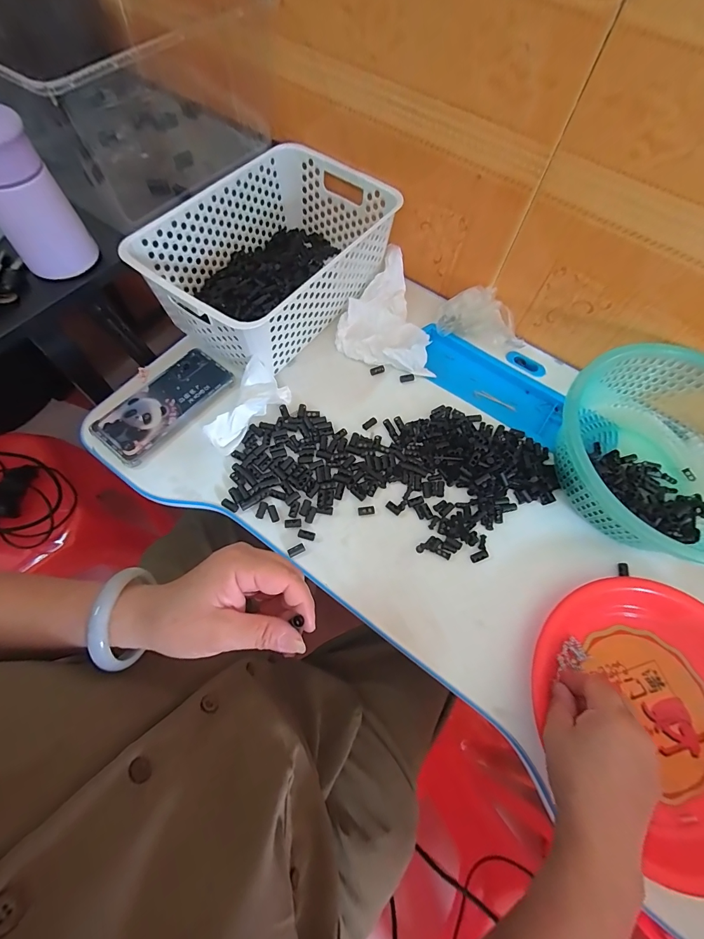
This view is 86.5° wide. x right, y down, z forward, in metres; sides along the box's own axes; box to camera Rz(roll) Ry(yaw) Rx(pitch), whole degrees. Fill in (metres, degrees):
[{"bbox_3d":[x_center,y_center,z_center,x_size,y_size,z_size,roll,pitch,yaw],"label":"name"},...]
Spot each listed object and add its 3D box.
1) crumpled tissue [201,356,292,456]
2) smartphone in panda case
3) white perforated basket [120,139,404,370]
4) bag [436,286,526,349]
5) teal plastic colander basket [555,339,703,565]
[{"bbox_3d":[-0.124,-0.074,0.433,0.045,0.044,0.111,38,69,13],"label":"crumpled tissue"},{"bbox_3d":[-0.224,-0.080,0.453,0.072,0.011,0.161,38,70,13],"label":"smartphone in panda case"},{"bbox_3d":[-0.098,-0.277,0.486,0.201,0.100,0.305,35,69,12],"label":"white perforated basket"},{"bbox_3d":[0.179,-0.203,0.504,0.112,0.049,0.057,28,68,9],"label":"bag"},{"bbox_3d":[0.341,-0.017,0.404,0.208,0.082,0.231,-24,69,-13],"label":"teal plastic colander basket"}]

